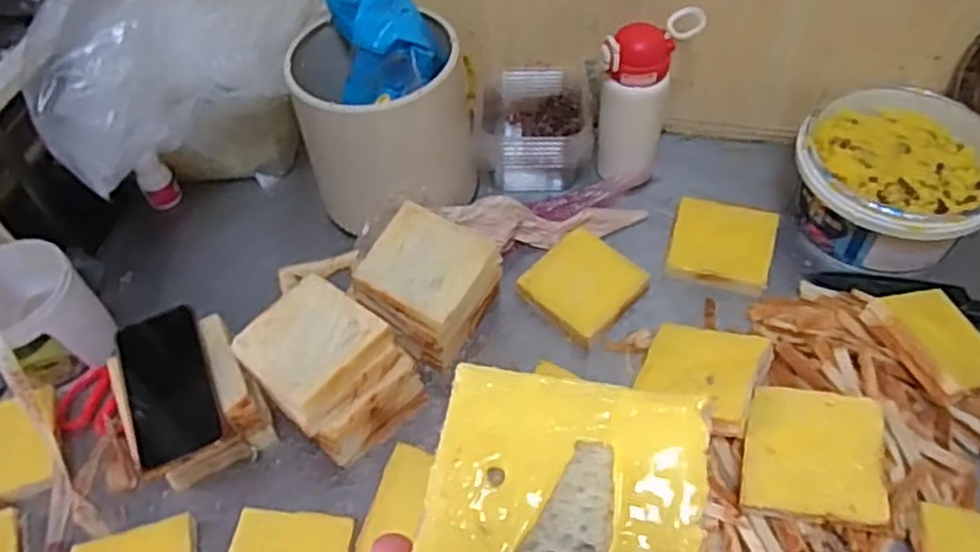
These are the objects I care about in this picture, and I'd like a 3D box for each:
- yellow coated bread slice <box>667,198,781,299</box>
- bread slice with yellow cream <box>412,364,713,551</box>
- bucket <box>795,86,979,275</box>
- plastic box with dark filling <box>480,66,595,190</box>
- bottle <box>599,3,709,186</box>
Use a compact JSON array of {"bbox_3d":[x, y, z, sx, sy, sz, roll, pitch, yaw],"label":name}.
[{"bbox_3d":[0.263,-0.039,0.836,0.111,0.014,0.124,12,55,13],"label":"yellow coated bread slice"},{"bbox_3d":[0.027,0.091,0.276,0.101,0.021,0.106,7,54,10],"label":"bread slice with yellow cream"},{"bbox_3d":[0.445,-0.105,0.823,0.196,0.109,0.208,-2,53,3],"label":"bucket"},{"bbox_3d":[0.057,-0.180,0.916,0.129,0.092,0.141,-4,53,1],"label":"plastic box with dark filling"},{"bbox_3d":[0.174,-0.196,0.840,0.094,0.178,0.091,8,54,10],"label":"bottle"}]

